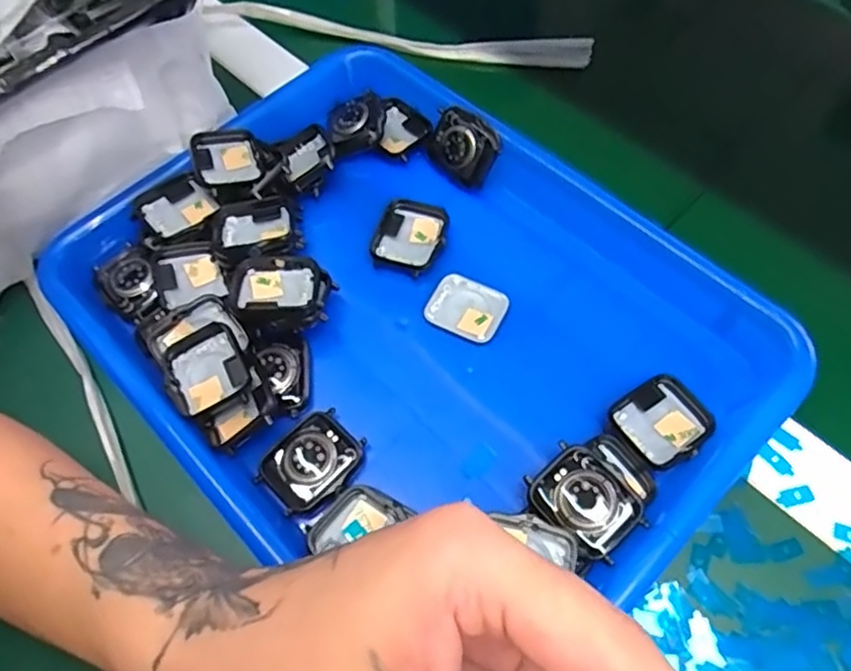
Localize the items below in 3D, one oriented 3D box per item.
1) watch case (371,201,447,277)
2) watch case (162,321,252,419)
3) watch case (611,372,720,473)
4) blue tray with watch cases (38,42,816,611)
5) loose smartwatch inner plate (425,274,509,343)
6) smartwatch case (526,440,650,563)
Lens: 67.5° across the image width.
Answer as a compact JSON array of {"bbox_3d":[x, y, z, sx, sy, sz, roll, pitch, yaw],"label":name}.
[{"bbox_3d":[-0.008,-0.056,0.357,0.037,0.006,0.044,12,63,10],"label":"watch case"},{"bbox_3d":[-0.106,0.019,0.312,0.037,0.016,0.043,-24,63,-9],"label":"watch case"},{"bbox_3d":[0.111,0.041,0.301,0.042,0.010,0.037,-29,64,-12],"label":"watch case"},{"bbox_3d":[-0.013,-0.009,0.328,0.247,0.037,0.323,-41,66,-17],"label":"blue tray with watch cases"},{"bbox_3d":[0.022,-0.015,0.337,0.038,0.004,0.032,22,65,15],"label":"loose smartwatch inner plate"},{"bbox_3d":[0.069,0.072,0.275,0.036,0.012,0.045,-40,66,-17],"label":"smartwatch case"}]

